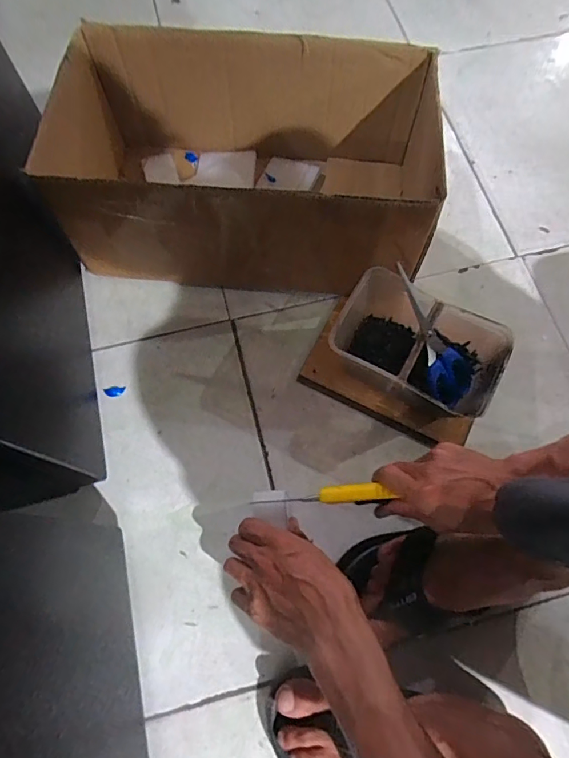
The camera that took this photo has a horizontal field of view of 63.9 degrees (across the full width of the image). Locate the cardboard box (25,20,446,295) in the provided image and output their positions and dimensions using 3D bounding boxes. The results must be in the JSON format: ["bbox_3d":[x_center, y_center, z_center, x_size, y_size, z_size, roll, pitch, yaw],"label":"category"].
[{"bbox_3d":[-0.040,-0.257,0.560,0.409,0.177,0.242,3,70,1],"label":"cardboard box"}]

